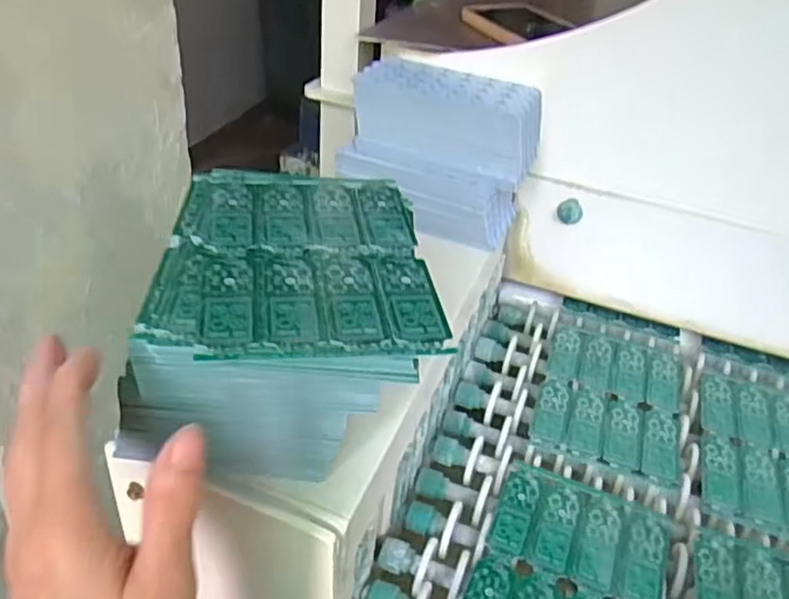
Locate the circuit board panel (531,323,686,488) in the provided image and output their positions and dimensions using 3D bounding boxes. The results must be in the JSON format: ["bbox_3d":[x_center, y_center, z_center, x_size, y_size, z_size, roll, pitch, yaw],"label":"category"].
[{"bbox_3d":[0.198,0.079,0.616,0.123,0.010,0.194,15,37,13],"label":"circuit board panel"}]

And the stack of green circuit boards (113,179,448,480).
[{"bbox_3d":[-0.063,0.012,0.395,0.151,0.101,0.175,0,36,-7],"label":"stack of green circuit boards"}]

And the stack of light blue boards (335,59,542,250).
[{"bbox_3d":[0.040,-0.133,0.608,0.163,0.118,0.088,16,37,14],"label":"stack of light blue boards"}]

